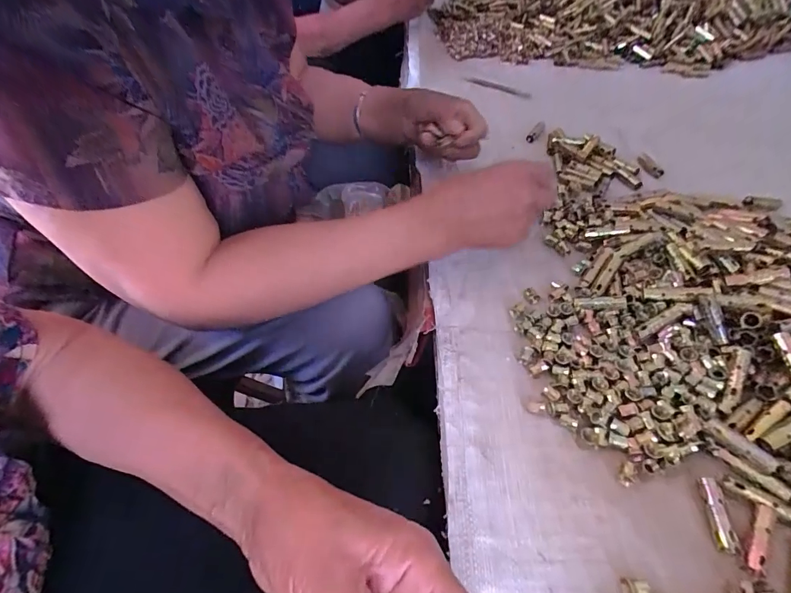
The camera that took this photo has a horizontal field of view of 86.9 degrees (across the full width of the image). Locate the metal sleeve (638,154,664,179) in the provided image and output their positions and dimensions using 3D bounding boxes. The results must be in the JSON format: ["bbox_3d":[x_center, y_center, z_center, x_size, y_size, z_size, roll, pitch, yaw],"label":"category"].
[{"bbox_3d":[0.319,-0.163,0.521,0.015,0.011,0.048,-2,47,2],"label":"metal sleeve"}]

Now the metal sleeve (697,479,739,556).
[{"bbox_3d":[0.198,0.132,0.256,0.010,0.007,0.043,6,48,10],"label":"metal sleeve"}]

